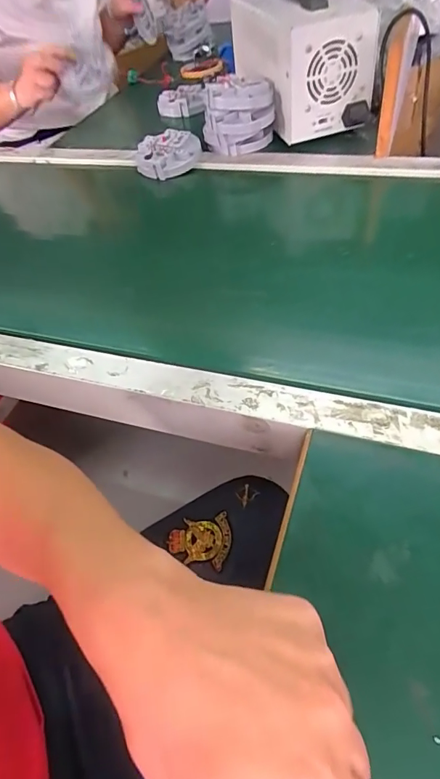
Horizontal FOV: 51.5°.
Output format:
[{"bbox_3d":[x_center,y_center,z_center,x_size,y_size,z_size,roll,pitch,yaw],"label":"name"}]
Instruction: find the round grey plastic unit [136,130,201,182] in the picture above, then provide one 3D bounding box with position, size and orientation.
[{"bbox_3d":[-0.080,-0.369,0.720,0.102,0.043,0.087,-15,50,-4],"label":"round grey plastic unit"}]

